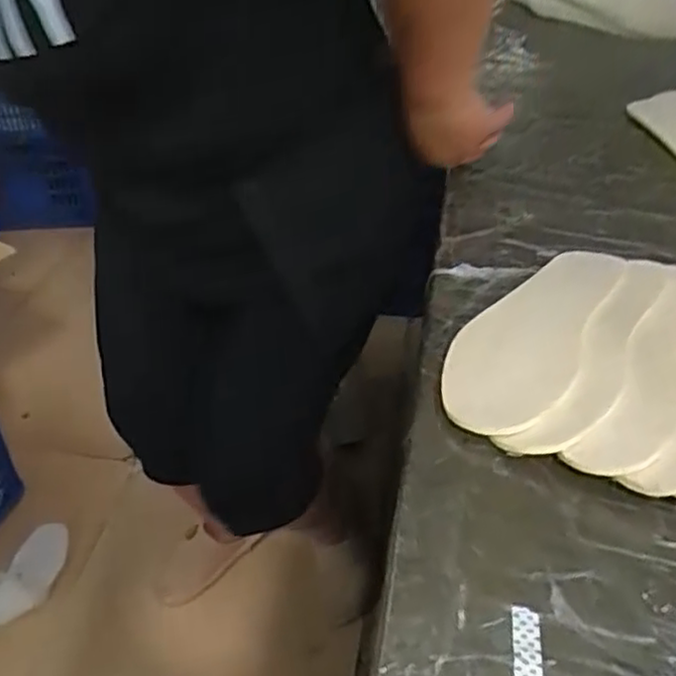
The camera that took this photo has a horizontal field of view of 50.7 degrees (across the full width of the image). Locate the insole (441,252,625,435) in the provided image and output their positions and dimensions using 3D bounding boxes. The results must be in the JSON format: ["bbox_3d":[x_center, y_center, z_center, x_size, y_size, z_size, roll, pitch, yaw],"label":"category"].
[{"bbox_3d":[0.149,-0.007,0.548,0.084,0.017,0.245,22,44,21],"label":"insole"}]

